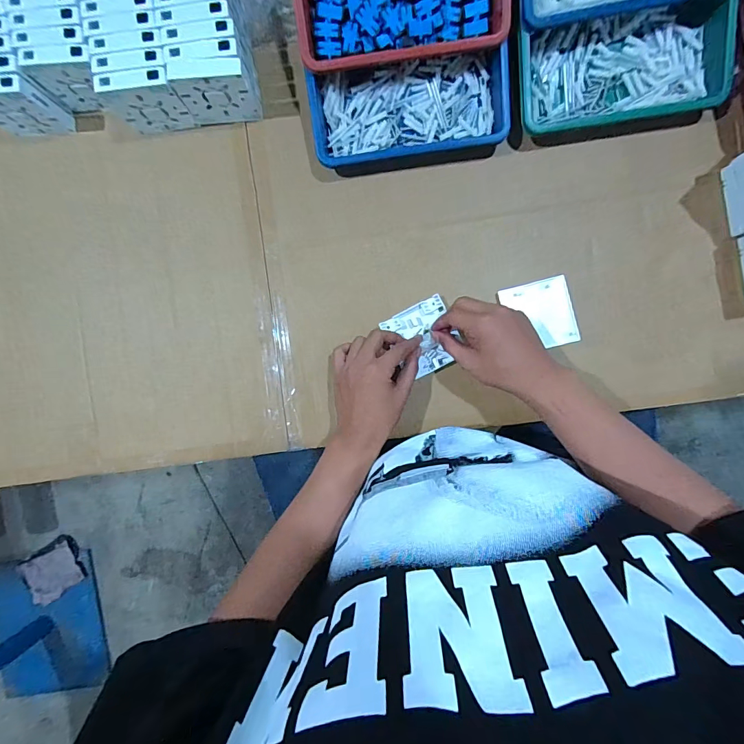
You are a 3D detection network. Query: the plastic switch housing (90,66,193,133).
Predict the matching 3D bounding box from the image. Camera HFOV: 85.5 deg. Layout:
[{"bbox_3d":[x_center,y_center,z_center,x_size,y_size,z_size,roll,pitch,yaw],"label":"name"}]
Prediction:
[{"bbox_3d":[-0.282,-0.337,0.514,0.090,0.097,0.023,-2,90,4],"label":"plastic switch housing"}]

